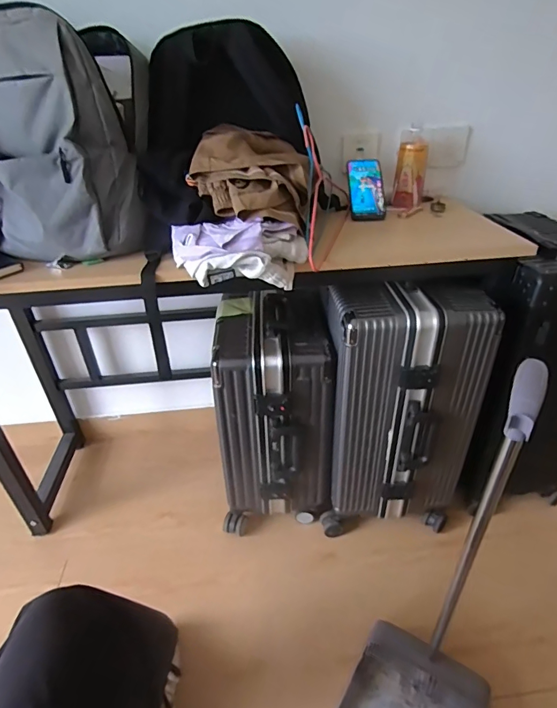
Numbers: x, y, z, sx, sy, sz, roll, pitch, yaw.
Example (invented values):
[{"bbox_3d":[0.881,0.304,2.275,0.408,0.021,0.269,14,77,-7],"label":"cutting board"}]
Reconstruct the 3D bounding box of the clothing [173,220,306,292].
[{"bbox_3d":[-0.074,-0.172,0.717,0.238,0.086,0.123,3,33,5],"label":"clothing"}]

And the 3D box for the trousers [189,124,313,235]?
[{"bbox_3d":[-0.047,-0.321,0.763,0.204,0.123,0.220,5,33,9],"label":"trousers"}]

